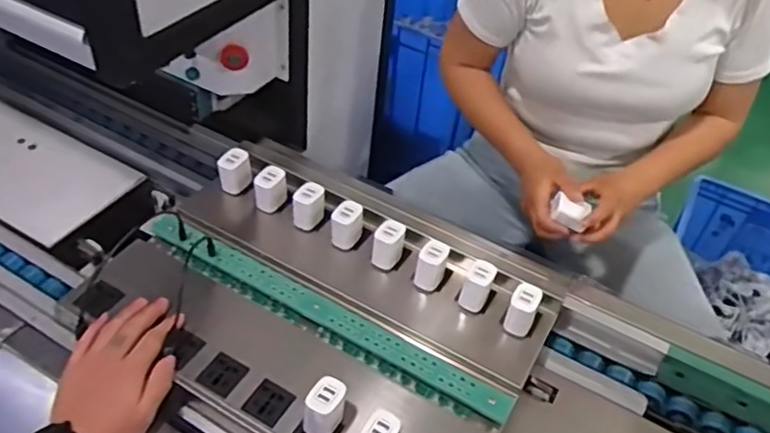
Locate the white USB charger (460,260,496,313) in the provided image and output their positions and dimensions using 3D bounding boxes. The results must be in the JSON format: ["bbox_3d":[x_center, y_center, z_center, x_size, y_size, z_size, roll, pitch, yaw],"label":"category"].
[{"bbox_3d":[0.110,0.082,0.768,0.031,0.051,0.040,19,45,12],"label":"white USB charger"}]

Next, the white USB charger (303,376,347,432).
[{"bbox_3d":[-0.060,0.188,0.641,0.032,0.054,0.040,25,47,18],"label":"white USB charger"}]

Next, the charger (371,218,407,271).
[{"bbox_3d":[0.005,0.036,0.816,0.034,0.059,0.034,18,45,11],"label":"charger"}]

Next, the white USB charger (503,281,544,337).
[{"bbox_3d":[0.159,0.108,0.754,0.031,0.060,0.030,18,45,11],"label":"white USB charger"}]

